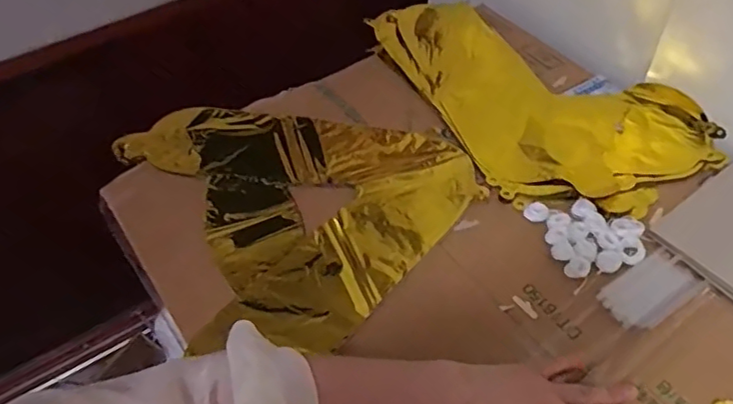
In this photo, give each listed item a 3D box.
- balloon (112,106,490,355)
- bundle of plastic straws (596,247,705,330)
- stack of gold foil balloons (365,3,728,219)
[{"bbox_3d":[-0.093,0.009,0.603,0.382,0.011,0.276,6,51,9],"label":"balloon"},{"bbox_3d":[0.254,0.079,0.522,0.087,0.010,0.050,-30,54,-19],"label":"bundle of plastic straws"},{"bbox_3d":[0.201,-0.146,0.717,0.253,0.025,0.423,-21,52,-13],"label":"stack of gold foil balloons"}]

